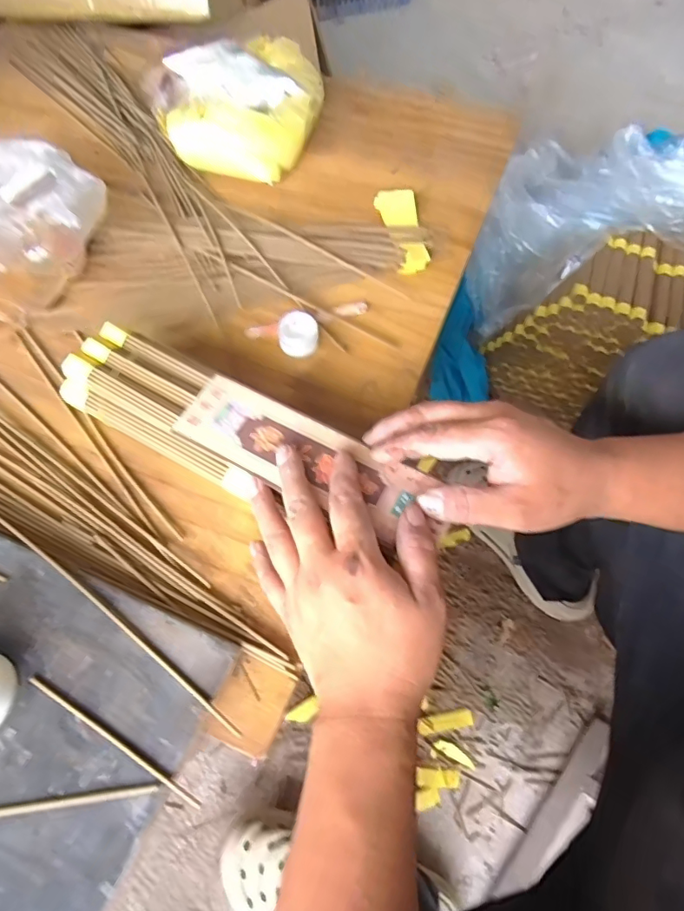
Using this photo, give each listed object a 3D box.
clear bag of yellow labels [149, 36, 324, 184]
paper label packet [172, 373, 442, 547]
[{"bbox_3d":[-0.116,-0.415,0.631,0.195,0.064,0.195,-23,64,-14],"label":"clear bag of yellow labels"},{"bbox_3d":[-0.031,-0.003,0.381,0.184,0.006,0.059,24,63,11],"label":"paper label packet"}]

